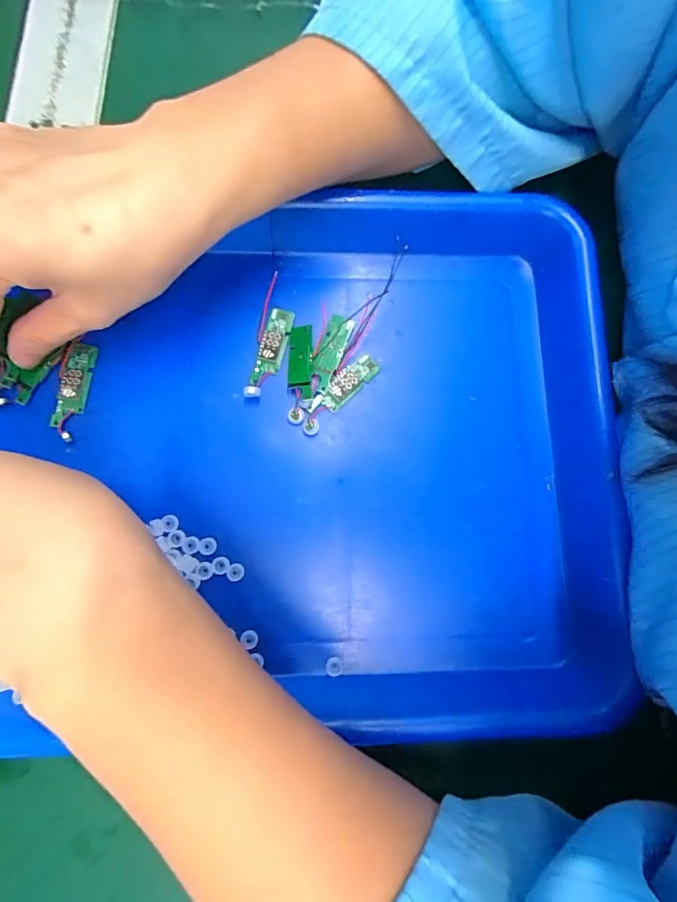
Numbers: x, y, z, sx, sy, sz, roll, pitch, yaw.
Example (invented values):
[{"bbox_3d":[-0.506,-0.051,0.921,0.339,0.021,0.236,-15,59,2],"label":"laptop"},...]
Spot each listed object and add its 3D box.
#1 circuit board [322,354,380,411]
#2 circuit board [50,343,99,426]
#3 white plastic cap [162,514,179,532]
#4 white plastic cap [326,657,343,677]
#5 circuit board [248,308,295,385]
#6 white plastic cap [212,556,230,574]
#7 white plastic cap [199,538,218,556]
[{"bbox_3d":[0.005,-0.036,0.221,0.033,0.004,0.013,-40,82,-7],"label":"circuit board"},{"bbox_3d":[-0.128,-0.033,0.213,0.015,0.004,0.041,4,79,1],"label":"circuit board"},{"bbox_3d":[-0.078,0.033,0.204,0.007,0.004,0.008,-7,79,-2],"label":"white plastic cap"},{"bbox_3d":[-0.002,0.097,0.199,0.007,0.004,0.007,0,79,0],"label":"white plastic cap"},{"bbox_3d":[-0.033,-0.053,0.223,0.013,0.004,0.041,14,79,3],"label":"circuit board"},{"bbox_3d":[-0.054,0.053,0.203,0.008,0.004,0.008,0,79,0],"label":"white plastic cap"},{"bbox_3d":[-0.060,0.044,0.204,0.008,0.004,0.008,0,79,0],"label":"white plastic cap"}]

